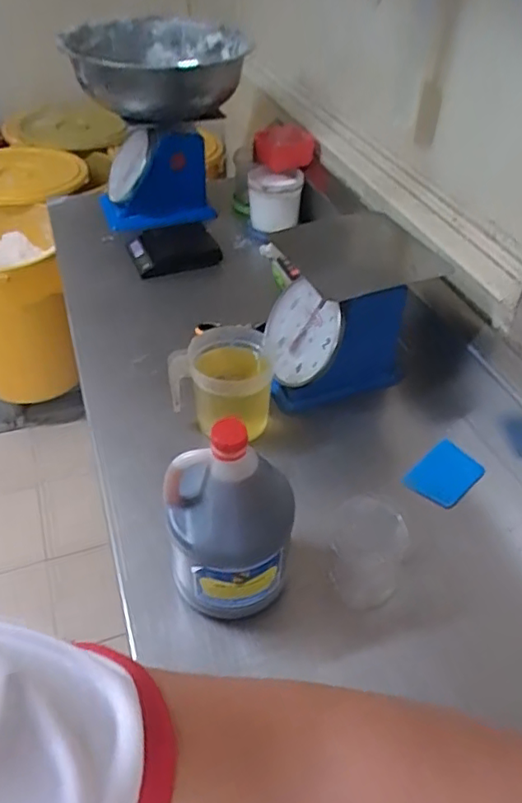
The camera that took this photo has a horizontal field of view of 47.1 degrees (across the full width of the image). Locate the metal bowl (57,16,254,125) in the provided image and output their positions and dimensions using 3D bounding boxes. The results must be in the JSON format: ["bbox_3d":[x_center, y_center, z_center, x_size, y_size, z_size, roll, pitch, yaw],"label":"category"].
[{"bbox_3d":[-0.250,-0.792,1.442,0.417,0.145,0.413,-4,43,-6],"label":"metal bowl"}]

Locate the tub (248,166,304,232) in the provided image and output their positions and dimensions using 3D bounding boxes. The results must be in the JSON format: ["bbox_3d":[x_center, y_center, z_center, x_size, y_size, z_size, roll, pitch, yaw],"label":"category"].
[{"bbox_3d":[0.034,-0.519,1.537,0.136,0.132,0.130,-1,43,-2],"label":"tub"}]

